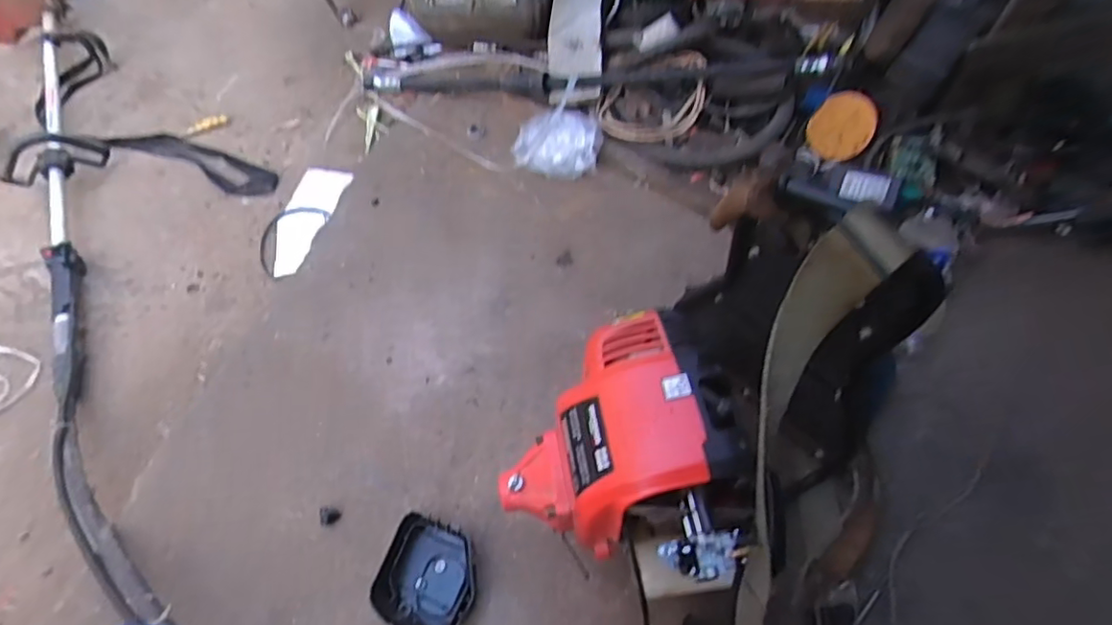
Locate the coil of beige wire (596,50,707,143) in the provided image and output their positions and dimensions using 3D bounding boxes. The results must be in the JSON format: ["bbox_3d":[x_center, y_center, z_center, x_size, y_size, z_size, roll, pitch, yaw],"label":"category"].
[{"bbox_3d":[0.166,-0.358,0.998,0.196,0.064,0.122,-16,62,-9],"label":"coil of beige wire"}]

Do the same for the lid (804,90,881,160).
[{"bbox_3d":[0.469,-0.305,0.972,0.021,0.104,0.097,2,39,-49],"label":"lid"}]

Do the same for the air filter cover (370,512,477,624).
[{"bbox_3d":[-0.145,0.304,0.686,0.107,0.037,0.113,14,61,7],"label":"air filter cover"}]

